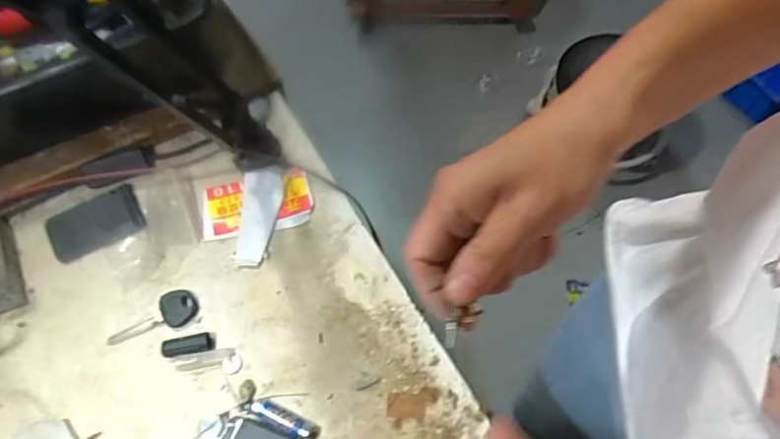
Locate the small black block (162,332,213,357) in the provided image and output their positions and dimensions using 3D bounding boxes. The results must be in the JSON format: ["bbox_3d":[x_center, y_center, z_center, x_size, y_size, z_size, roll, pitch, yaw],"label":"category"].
[{"bbox_3d":[-0.167,0.102,0.464,0.040,0.009,0.017,-9,59,-5],"label":"small black block"}]

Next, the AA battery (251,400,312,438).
[{"bbox_3d":[-0.083,0.152,0.433,0.050,0.015,0.014,24,61,14],"label":"AA battery"}]

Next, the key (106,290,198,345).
[{"bbox_3d":[-0.198,0.087,0.474,0.074,0.012,0.028,-33,64,-18],"label":"key"}]

